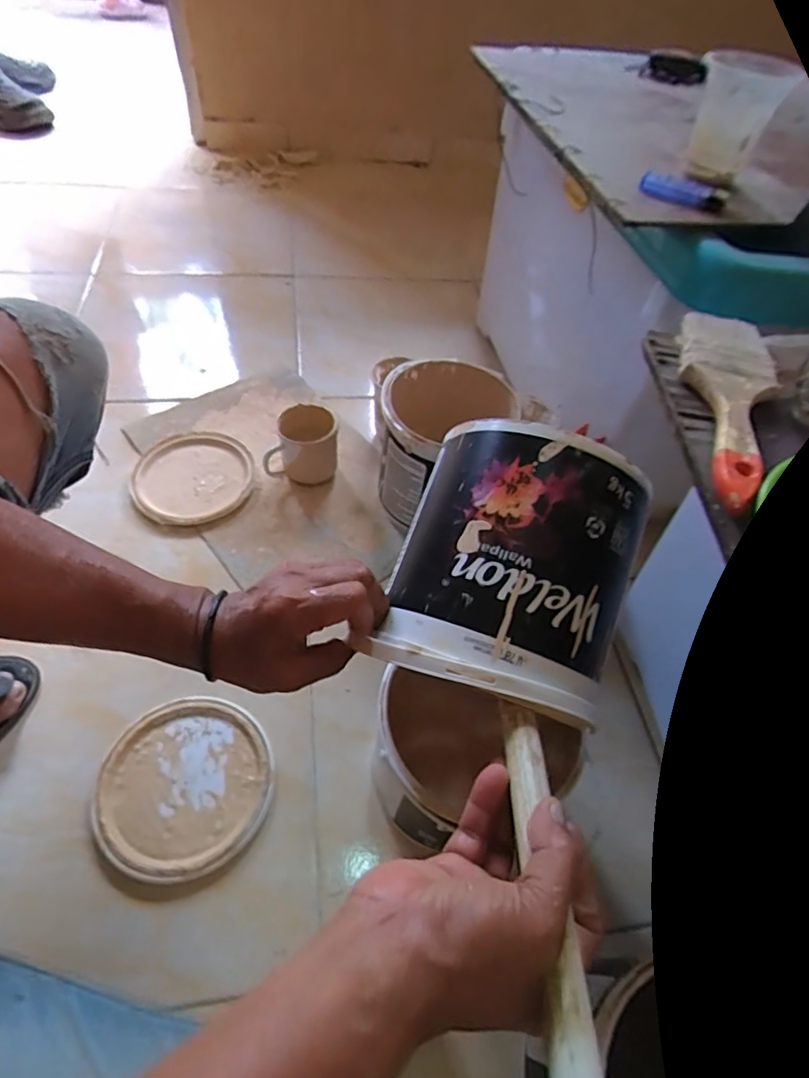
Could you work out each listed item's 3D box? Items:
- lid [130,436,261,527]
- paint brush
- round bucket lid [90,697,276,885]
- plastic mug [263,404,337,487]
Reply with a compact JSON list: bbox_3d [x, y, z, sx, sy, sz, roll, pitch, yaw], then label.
[{"bbox_3d":[-0.316,-0.092,0.843,0.174,0.017,0.167,5,53,-6],"label":"lid"},{"bbox_3d":[0.223,-0.096,0.380,0.060,0.015,0.206,17,53,3],"label":"paint brush"},{"bbox_3d":[-0.230,0.259,0.591,0.171,0.014,0.173,5,53,-6],"label":"round bucket lid"},{"bbox_3d":[-0.153,-0.141,0.842,0.102,0.090,0.084,6,54,-4],"label":"plastic mug"}]

